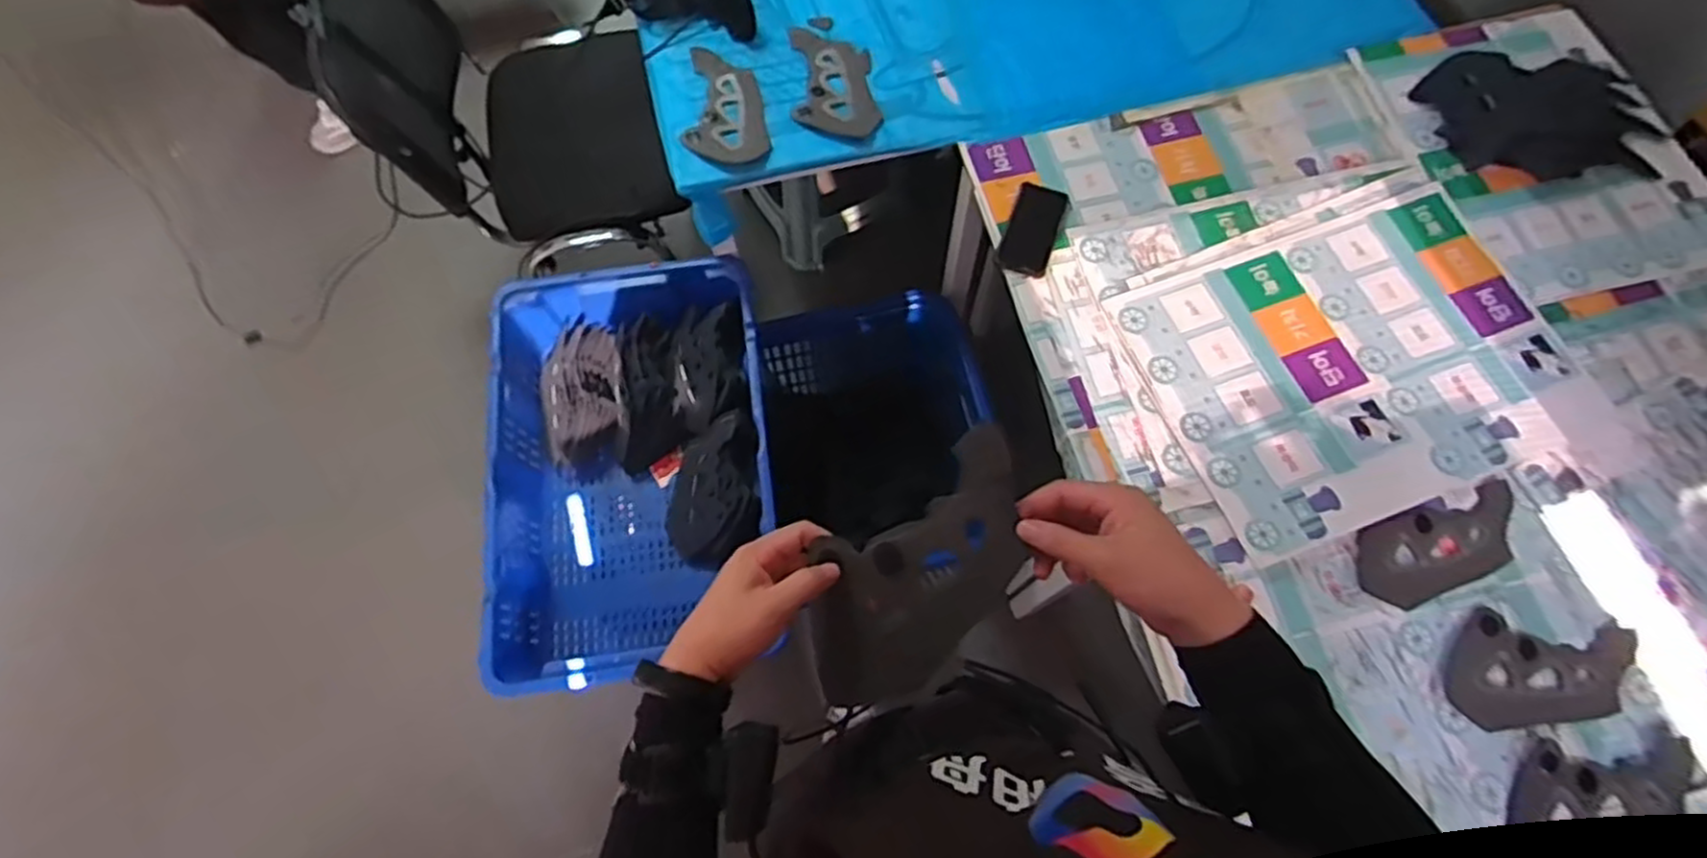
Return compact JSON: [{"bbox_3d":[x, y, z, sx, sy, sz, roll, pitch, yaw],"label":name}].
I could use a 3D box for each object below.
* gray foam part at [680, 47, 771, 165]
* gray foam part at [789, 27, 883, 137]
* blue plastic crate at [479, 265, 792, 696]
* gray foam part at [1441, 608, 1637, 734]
[{"bbox_3d":[-0.187,-0.474,1.134,0.122,0.030,0.184,-1,69,-2],"label":"gray foam part"},{"bbox_3d":[-0.028,-0.525,1.163,0.125,0.028,0.228,-2,69,-2],"label":"gray foam part"},{"bbox_3d":[-0.348,0.066,1.256,0.422,0.184,0.656,-7,69,-3],"label":"blue plastic crate"},{"bbox_3d":[0.802,0.279,0.909,0.231,0.025,0.126,-4,69,-3],"label":"gray foam part"}]

